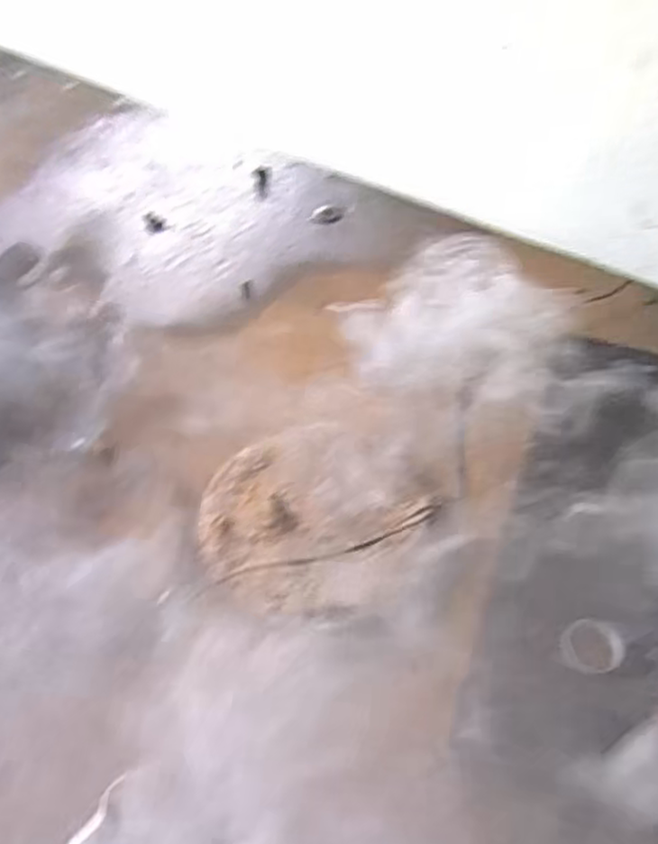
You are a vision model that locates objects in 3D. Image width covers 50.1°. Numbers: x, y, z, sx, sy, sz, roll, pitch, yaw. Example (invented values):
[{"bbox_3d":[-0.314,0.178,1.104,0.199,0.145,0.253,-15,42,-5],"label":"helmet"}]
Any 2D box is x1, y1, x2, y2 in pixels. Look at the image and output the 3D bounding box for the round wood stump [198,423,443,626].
[{"bbox_3d":[-0.013,0.113,0.896,0.275,0.050,0.288,-1,49,1],"label":"round wood stump"}]

